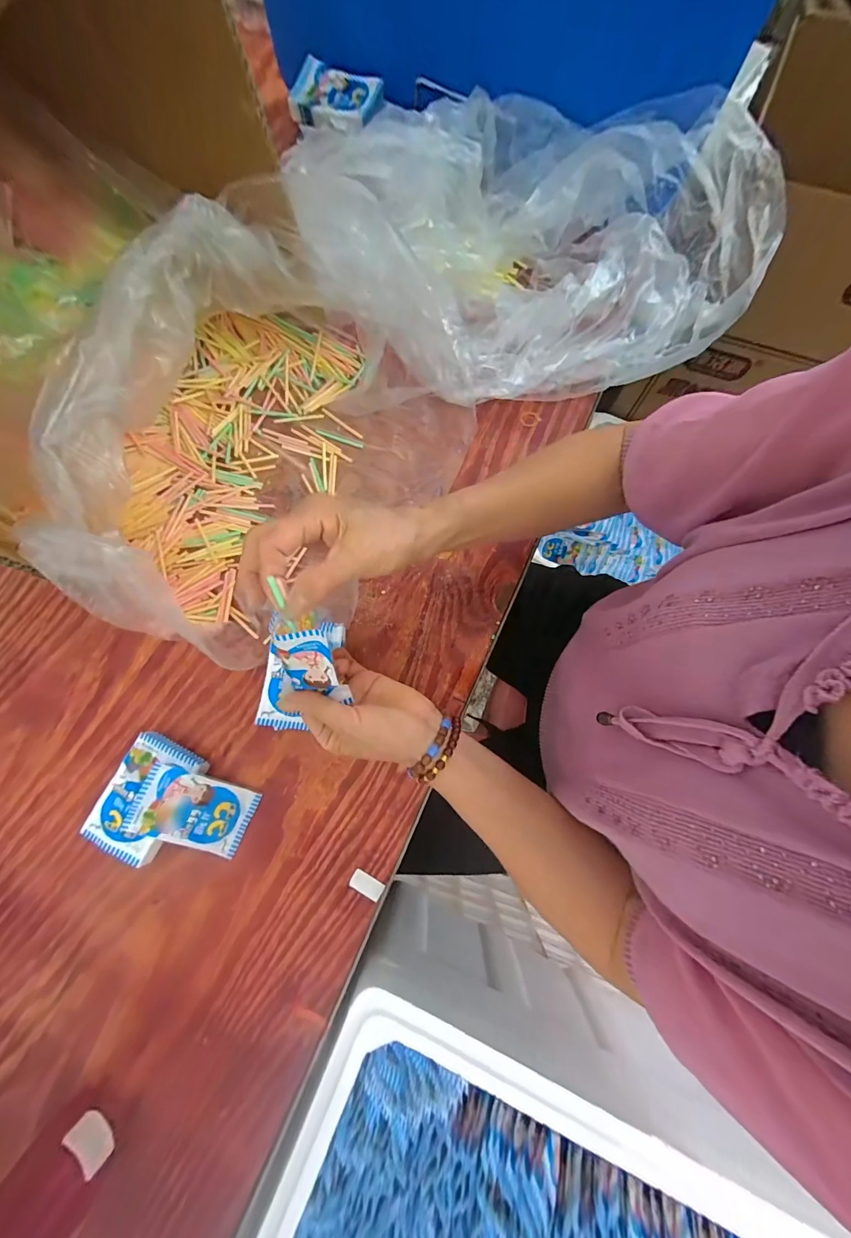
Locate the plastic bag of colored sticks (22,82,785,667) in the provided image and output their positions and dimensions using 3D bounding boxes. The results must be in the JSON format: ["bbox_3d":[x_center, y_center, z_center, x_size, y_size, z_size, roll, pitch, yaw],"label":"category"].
[{"bbox_3d":[-0.028,-0.294,0.418,0.742,0.164,0.371,-34,81,-6],"label":"plastic bag of colored sticks"}]

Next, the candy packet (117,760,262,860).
[{"bbox_3d":[-0.226,0.186,0.391,0.105,0.015,0.066,25,79,-19],"label":"candy packet"}]

